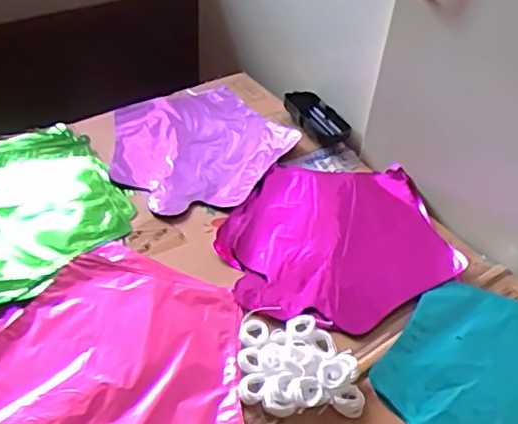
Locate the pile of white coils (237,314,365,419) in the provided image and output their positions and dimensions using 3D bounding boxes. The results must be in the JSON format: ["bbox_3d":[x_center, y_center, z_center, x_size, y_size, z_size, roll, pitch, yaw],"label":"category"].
[{"bbox_3d":[0.034,0.128,0.504,0.100,0.020,0.094,1,43,-5],"label":"pile of white coils"}]

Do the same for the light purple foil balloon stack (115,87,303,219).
[{"bbox_3d":[-0.083,-0.086,0.723,0.218,0.018,0.219,33,50,26],"label":"light purple foil balloon stack"}]

